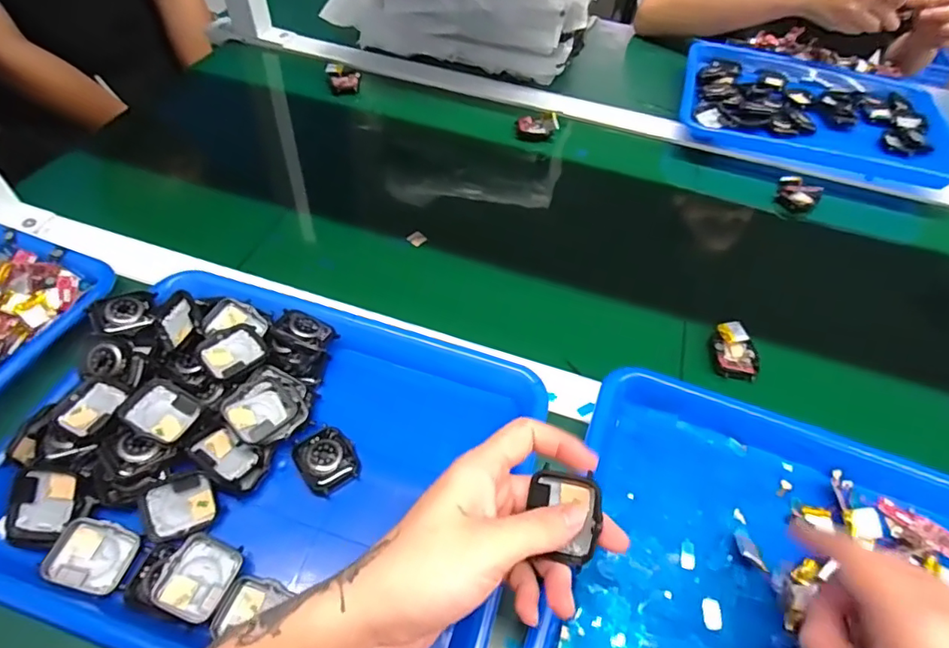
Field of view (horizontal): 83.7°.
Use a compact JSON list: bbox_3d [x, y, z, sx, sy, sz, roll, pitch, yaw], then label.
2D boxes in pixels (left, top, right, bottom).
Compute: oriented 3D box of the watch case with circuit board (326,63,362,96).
[{"bbox_3d":[-0.174,-0.327,0.704,0.043,0.013,0.060,-6,53,-8],"label":"watch case with circuit board"}]

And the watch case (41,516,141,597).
[{"bbox_3d":[-0.233,0.142,0.324,0.043,0.013,0.038,32,50,-19],"label":"watch case"}]

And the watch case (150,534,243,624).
[{"bbox_3d":[-0.165,0.152,0.316,0.038,0.010,0.042,26,53,-4],"label":"watch case"}]

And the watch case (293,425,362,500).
[{"bbox_3d":[-0.104,0.093,0.371,0.039,0.009,0.044,-30,60,-24],"label":"watch case"}]

